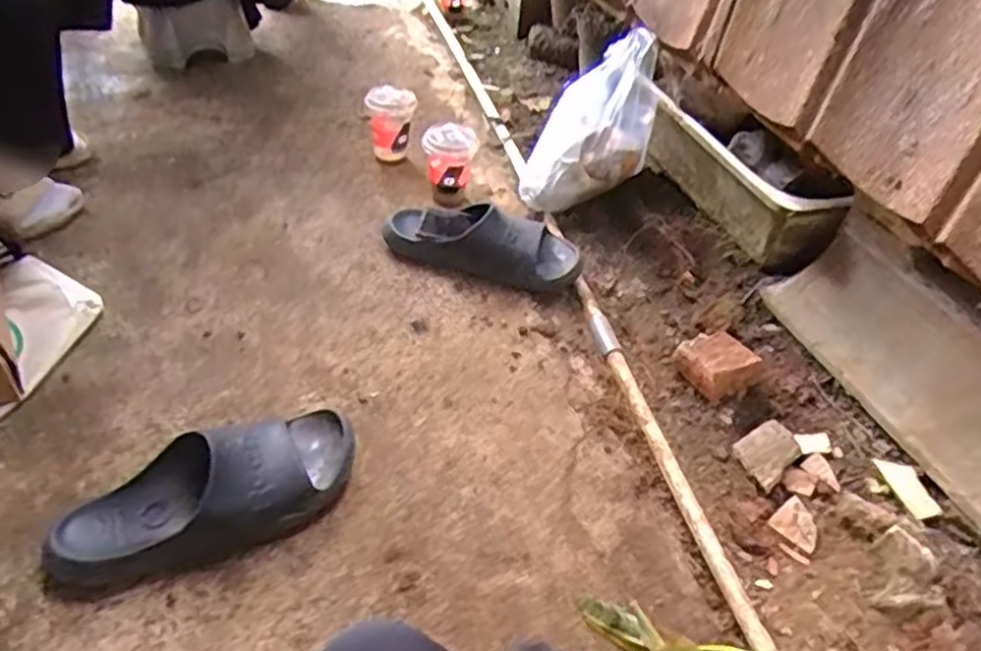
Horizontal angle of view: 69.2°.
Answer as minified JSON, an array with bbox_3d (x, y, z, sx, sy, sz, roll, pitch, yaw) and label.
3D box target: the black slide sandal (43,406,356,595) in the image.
[{"bbox_3d":[-0.286,0.177,0.734,0.308,0.086,0.119,-21,49,-24],"label":"black slide sandal"}]

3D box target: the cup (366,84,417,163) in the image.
[{"bbox_3d":[-0.176,-0.351,1.266,0.088,0.119,0.071,-1,44,-5],"label":"cup"}]

